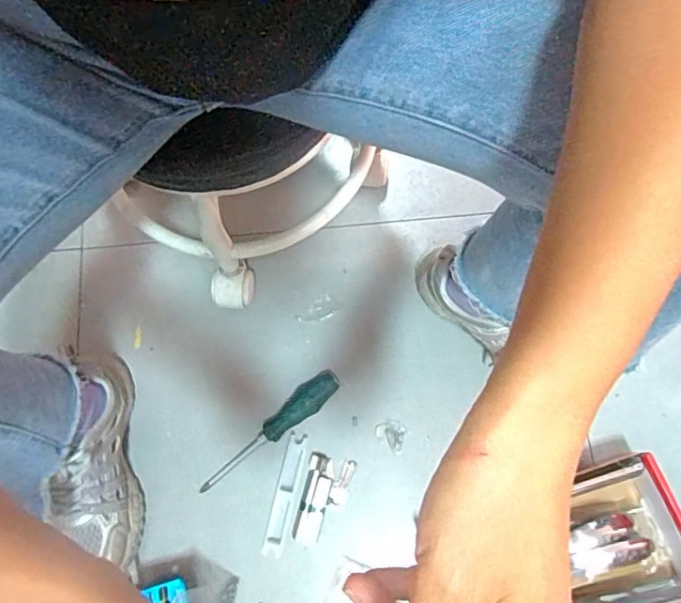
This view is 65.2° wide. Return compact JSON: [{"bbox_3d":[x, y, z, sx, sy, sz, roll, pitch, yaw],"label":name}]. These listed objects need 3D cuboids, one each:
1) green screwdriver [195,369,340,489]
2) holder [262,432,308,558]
[{"bbox_3d":[-0.082,0.146,0.604,0.191,0.028,0.035,-37,77,-8],"label":"green screwdriver"},{"bbox_3d":[-0.062,0.213,0.591,0.022,0.006,0.127,11,76,5],"label":"holder"}]

